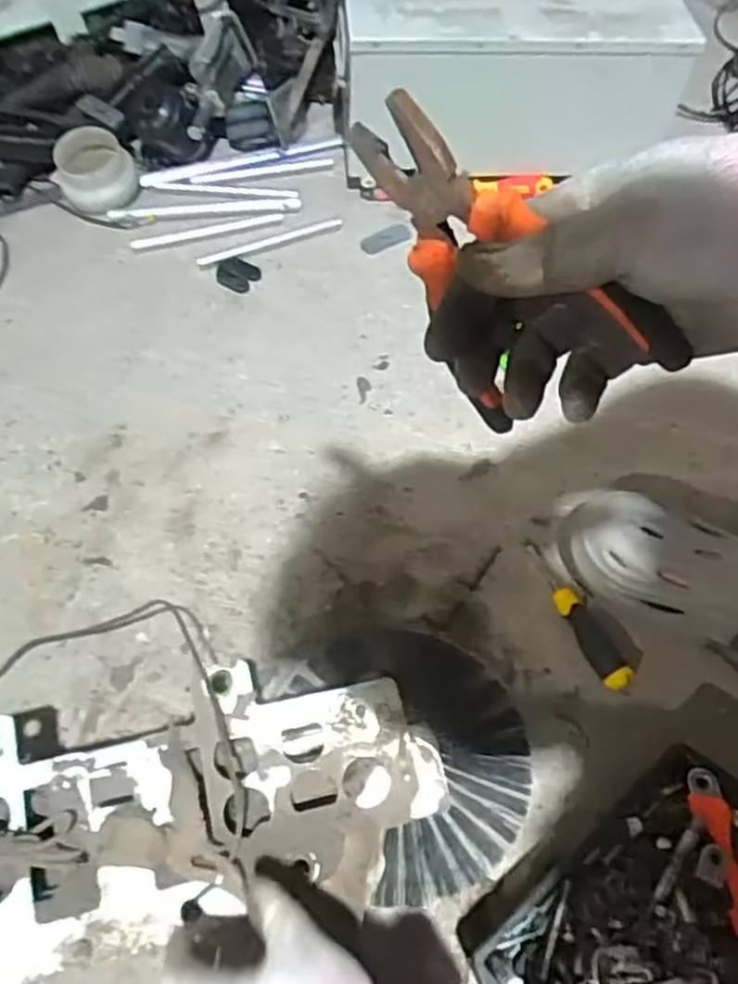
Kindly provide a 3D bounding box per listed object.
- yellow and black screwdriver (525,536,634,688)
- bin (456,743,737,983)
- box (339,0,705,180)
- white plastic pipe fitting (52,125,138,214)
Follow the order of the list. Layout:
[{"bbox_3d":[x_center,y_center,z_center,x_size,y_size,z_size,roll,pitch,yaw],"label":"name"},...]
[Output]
[{"bbox_3d":[0.203,0.113,0.722,0.032,0.023,0.165,-20,62,-13],"label":"yellow and black screwdriver"},{"bbox_3d":[0.213,0.336,0.551,0.249,0.088,0.181,-34,66,-19],"label":"bin"},{"bbox_3d":[0.176,-0.593,1.035,0.432,0.232,0.264,-5,60,-4],"label":"box"},{"bbox_3d":[-0.370,-0.431,1.000,0.109,0.076,0.087,-18,61,-12],"label":"white plastic pipe fitting"}]

